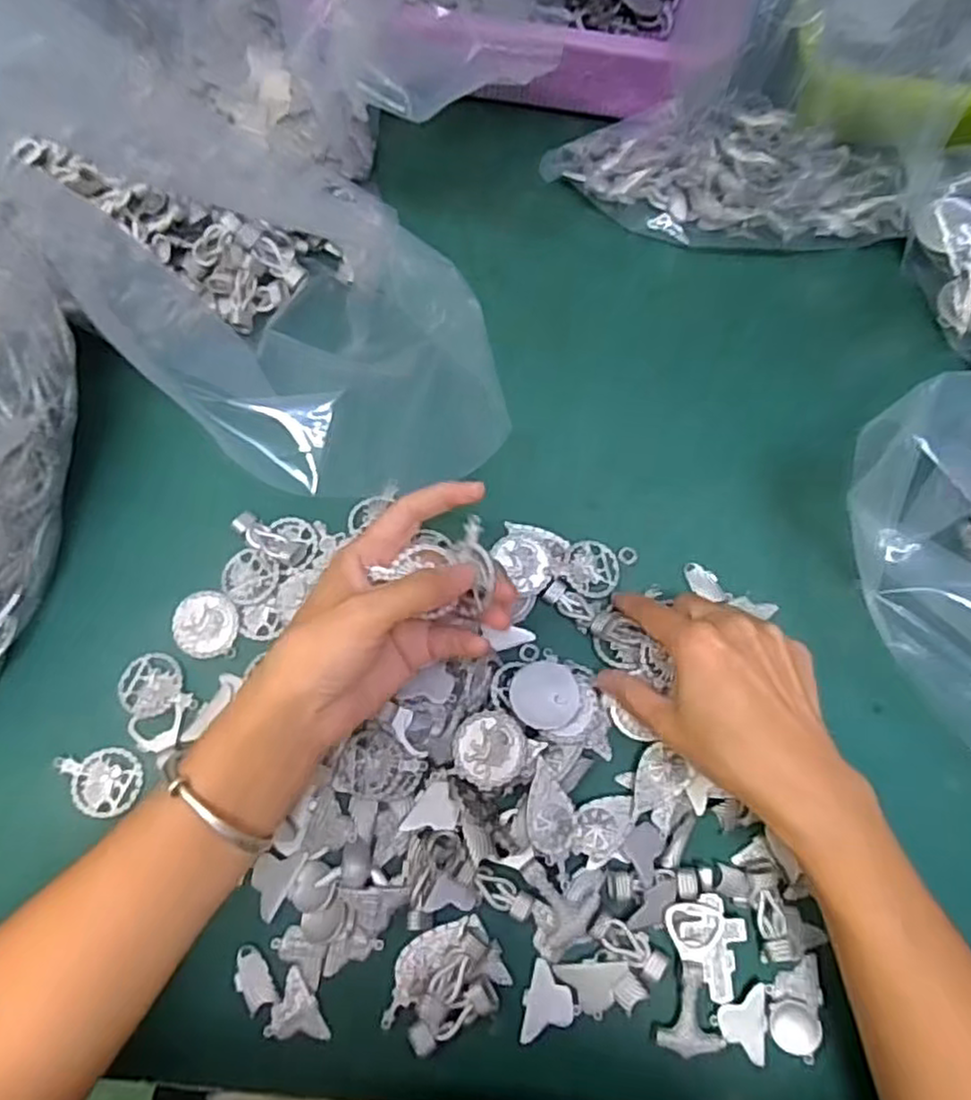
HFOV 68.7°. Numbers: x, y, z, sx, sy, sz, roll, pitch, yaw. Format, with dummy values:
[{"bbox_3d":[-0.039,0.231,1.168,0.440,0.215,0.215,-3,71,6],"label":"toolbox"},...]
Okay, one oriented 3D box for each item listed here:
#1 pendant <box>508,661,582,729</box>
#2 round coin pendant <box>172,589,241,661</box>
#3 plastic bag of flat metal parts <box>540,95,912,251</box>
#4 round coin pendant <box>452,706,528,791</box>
[{"bbox_3d":[0.032,0.078,0.382,0.036,0.004,0.036,0,61,-1],"label":"pendant"},{"bbox_3d":[-0.157,0.041,0.400,0.036,0.004,0.037,1,75,-2],"label":"round coin pendant"},{"bbox_3d":[0.166,-0.257,0.485,0.234,0.035,0.094,1,75,-2],"label":"plastic bag of flat metal parts"},{"bbox_3d":[0.003,0.104,0.370,0.037,0.004,0.039,5,76,5],"label":"round coin pendant"}]

